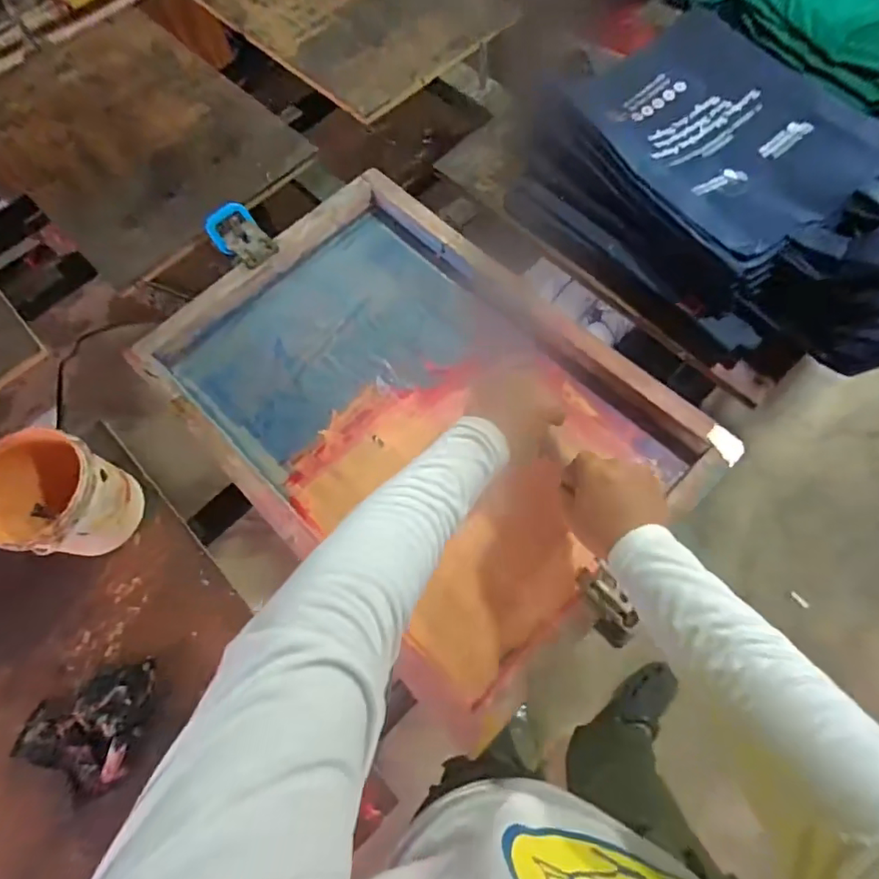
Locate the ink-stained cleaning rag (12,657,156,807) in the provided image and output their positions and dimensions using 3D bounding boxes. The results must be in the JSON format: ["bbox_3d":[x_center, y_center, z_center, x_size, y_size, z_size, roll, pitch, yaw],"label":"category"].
[{"bbox_3d":[-0.371,0.312,0.554,0.144,0.033,0.107,-24,68,-7],"label":"ink-stained cleaning rag"}]

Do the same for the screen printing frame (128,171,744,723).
[{"bbox_3d":[-0.032,-0.057,0.683,0.446,0.049,0.644,-42,72,-14],"label":"screen printing frame"}]

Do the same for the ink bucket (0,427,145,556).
[{"bbox_3d":[-0.427,0.066,0.601,0.128,0.118,0.125,-1,67,2],"label":"ink bucket"}]

